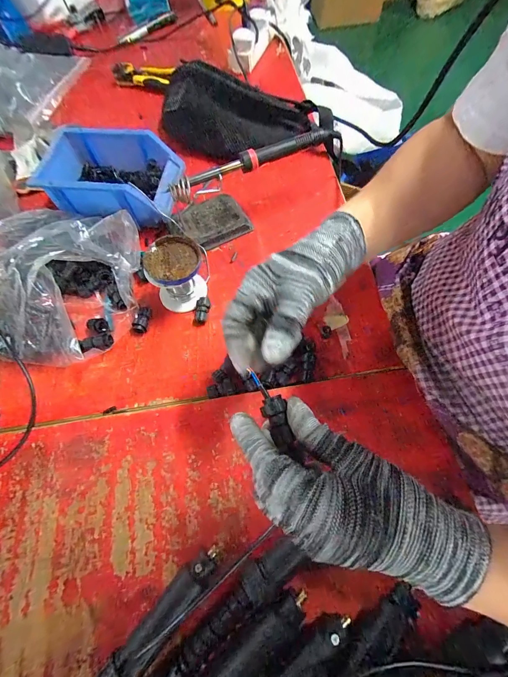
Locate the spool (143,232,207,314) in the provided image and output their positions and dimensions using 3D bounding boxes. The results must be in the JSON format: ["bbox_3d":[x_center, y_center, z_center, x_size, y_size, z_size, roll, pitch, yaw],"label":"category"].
[{"bbox_3d":[-0.095,-0.078,0.383,0.066,0.074,0.071,-12,66,-4],"label":"spool"}]

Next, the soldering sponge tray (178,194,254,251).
[{"bbox_3d":[-0.061,-0.178,0.455,0.097,0.021,0.077,-25,68,-9],"label":"soldering sponge tray"}]

